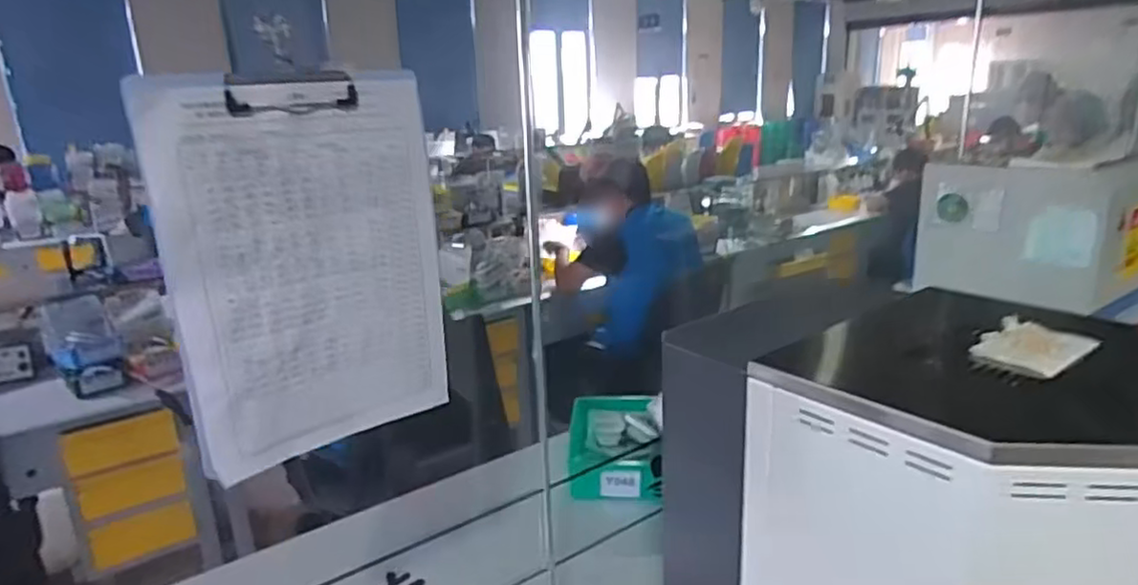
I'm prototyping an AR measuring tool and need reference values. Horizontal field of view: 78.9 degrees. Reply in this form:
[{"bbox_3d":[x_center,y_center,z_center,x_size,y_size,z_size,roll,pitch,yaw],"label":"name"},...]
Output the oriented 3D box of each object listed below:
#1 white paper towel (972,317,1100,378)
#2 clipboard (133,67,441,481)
[{"bbox_3d":[0.370,0.042,0.551,0.103,0.010,0.071,-16,22,-39],"label":"white paper towel"},{"bbox_3d":[-0.200,-0.018,0.552,0.207,0.290,0.028,-15,21,-37],"label":"clipboard"}]

